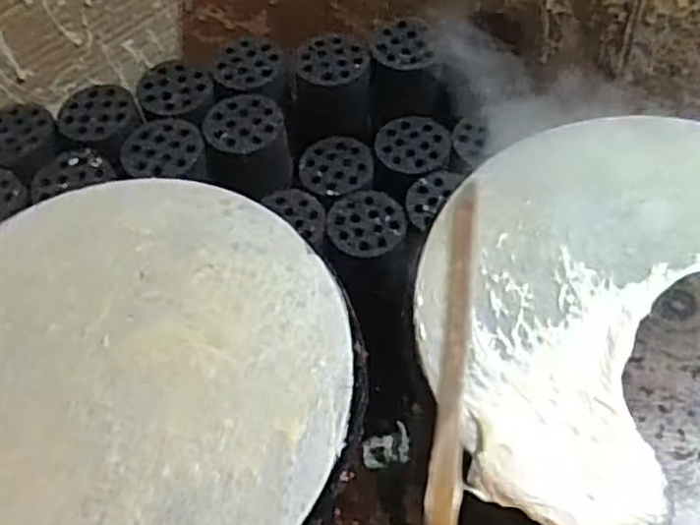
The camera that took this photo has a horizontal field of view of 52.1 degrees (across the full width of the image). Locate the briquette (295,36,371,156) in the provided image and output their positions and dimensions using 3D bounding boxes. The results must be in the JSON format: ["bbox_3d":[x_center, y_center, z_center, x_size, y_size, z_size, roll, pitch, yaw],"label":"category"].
[{"bbox_3d":[-0.024,-0.233,0.968,0.108,0.100,0.108,-1,59,4],"label":"briquette"}]

